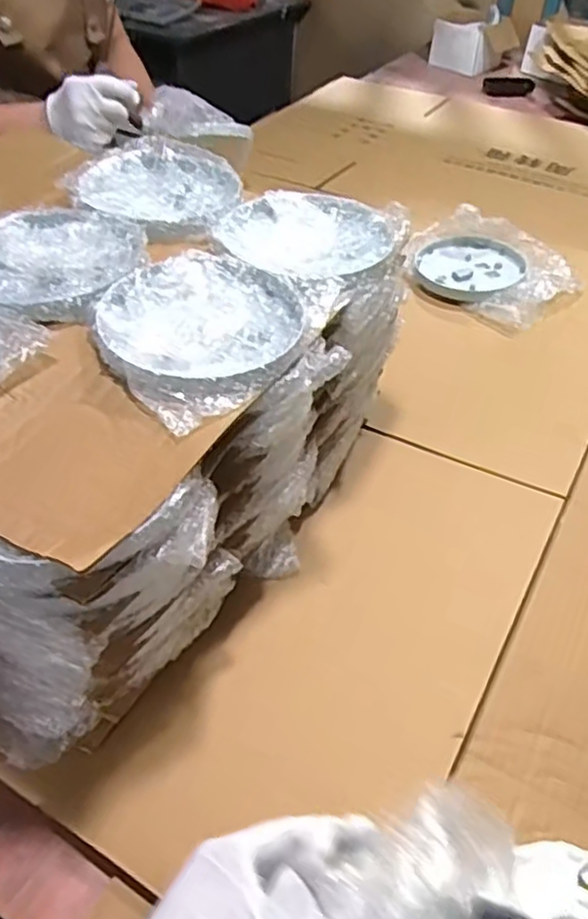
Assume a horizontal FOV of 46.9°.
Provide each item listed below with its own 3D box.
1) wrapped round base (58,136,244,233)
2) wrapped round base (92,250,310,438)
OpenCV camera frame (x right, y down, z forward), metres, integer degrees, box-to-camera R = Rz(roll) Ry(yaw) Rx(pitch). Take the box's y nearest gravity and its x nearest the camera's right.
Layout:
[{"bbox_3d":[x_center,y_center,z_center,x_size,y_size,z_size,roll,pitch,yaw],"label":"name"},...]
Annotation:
[{"bbox_3d":[-0.116,-0.235,0.586,0.138,0.025,0.144,1,44,-1],"label":"wrapped round base"},{"bbox_3d":[-0.063,-0.091,0.456,0.140,0.022,0.143,1,44,-1],"label":"wrapped round base"}]

